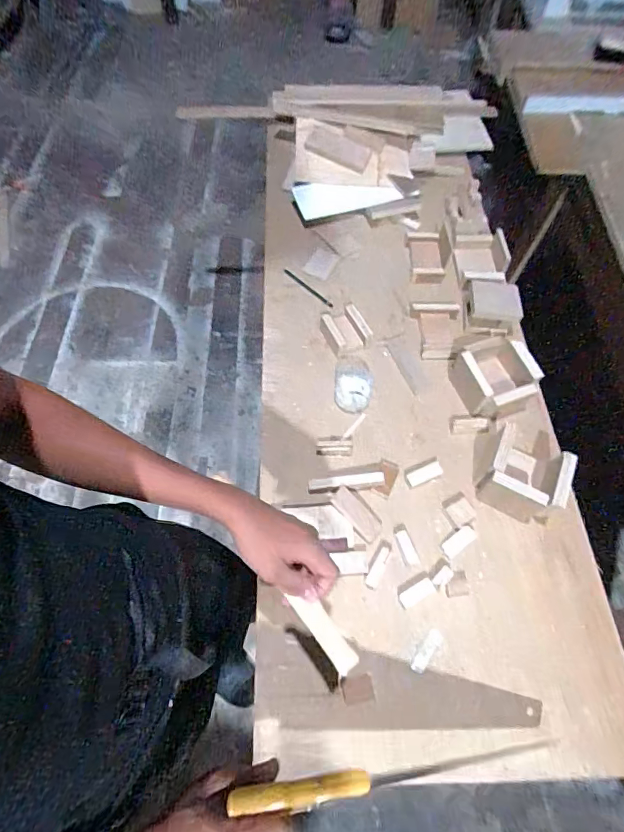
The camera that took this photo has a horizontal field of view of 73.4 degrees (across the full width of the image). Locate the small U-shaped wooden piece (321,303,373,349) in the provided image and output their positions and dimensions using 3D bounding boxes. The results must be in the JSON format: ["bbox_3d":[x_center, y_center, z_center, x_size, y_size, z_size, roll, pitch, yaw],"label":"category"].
[{"bbox_3d":[0.072,-0.171,0.829,0.071,0.027,0.088,-27,66,-9],"label":"small U-shaped wooden piece"}]

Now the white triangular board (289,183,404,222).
[{"bbox_3d":[0.083,-0.503,0.987,0.254,0.041,0.089,0,64,1],"label":"white triangular board"}]

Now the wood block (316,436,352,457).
[{"bbox_3d":[0.039,0.054,0.740,0.061,0.022,0.033,-3,65,2],"label":"wood block"}]

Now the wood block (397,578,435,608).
[{"bbox_3d":[0.157,0.265,0.627,0.055,0.010,0.022,-26,66,-9],"label":"wood block"}]

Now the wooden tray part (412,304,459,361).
[{"bbox_3d":[0.246,-0.171,0.830,0.081,0.021,0.129,3,65,5],"label":"wooden tray part"}]

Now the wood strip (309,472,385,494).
[{"bbox_3d":[0.058,0.113,0.705,0.124,0.030,0.023,-6,65,0],"label":"wood strip"}]

